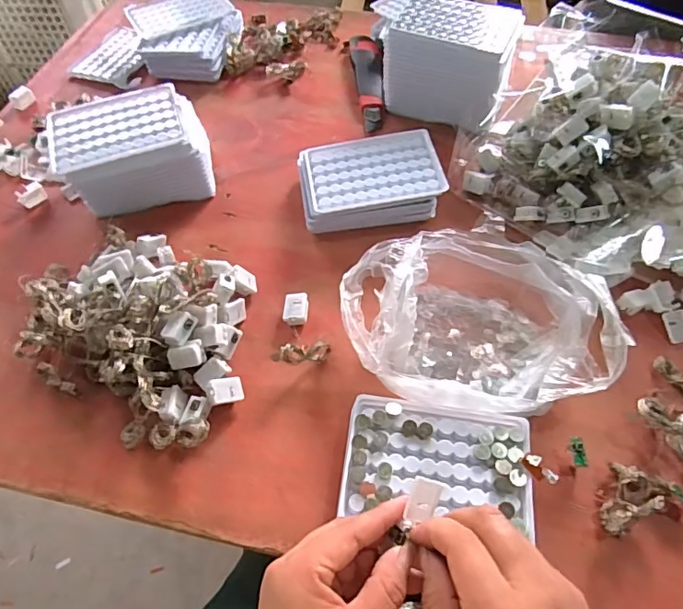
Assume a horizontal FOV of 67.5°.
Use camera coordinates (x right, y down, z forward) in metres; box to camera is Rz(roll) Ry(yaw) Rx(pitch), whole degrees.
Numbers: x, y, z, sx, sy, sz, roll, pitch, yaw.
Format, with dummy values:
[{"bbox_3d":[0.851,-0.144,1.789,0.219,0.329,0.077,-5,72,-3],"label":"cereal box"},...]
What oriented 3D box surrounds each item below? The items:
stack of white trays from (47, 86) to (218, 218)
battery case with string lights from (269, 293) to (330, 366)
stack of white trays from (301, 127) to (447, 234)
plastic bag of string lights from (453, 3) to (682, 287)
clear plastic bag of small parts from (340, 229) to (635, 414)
[{"bbox_3d":[-0.213,-0.156,0.533,0.148,0.074,0.107,-19,57,-11],"label":"stack of white trays"},{"bbox_3d":[-0.031,0.021,0.437,0.044,0.026,0.072,3,56,4],"label":"battery case with string lights"},{"bbox_3d":[0.028,-0.126,0.525,0.138,0.040,0.093,-9,56,-4],"label":"stack of white trays"},{"bbox_3d":[0.237,-0.151,0.479,0.249,0.134,0.200,25,60,18],"label":"plastic bag of string lights"},{"bbox_3d":[0.106,0.012,0.418,0.192,0.050,0.164,-13,56,-6],"label":"clear plastic bag of small parts"}]

